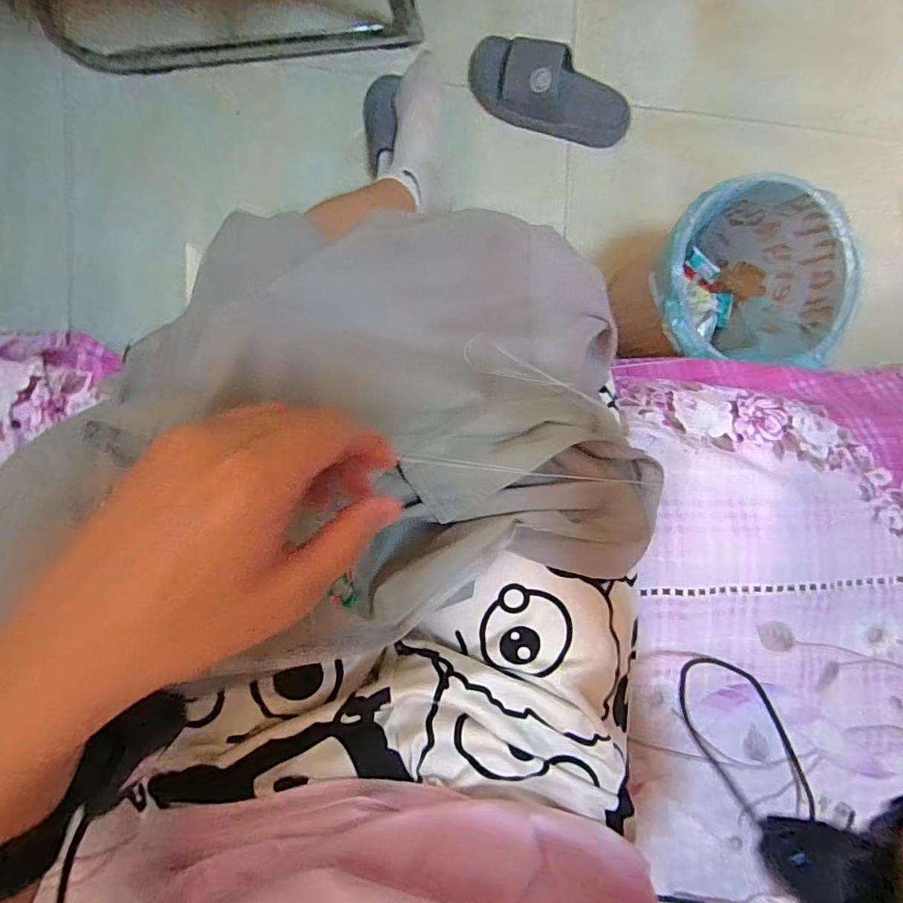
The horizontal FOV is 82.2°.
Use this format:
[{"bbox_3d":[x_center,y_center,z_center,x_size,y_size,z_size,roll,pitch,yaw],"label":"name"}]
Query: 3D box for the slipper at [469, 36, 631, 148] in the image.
[{"bbox_3d":[0.167,-0.574,0.830,0.281,0.093,0.106,14,92,-9],"label":"slipper"}]

